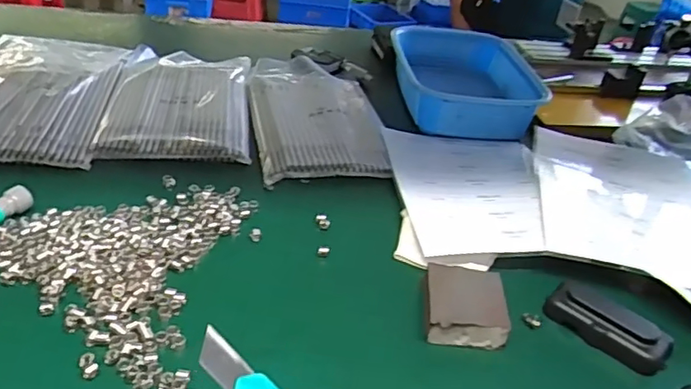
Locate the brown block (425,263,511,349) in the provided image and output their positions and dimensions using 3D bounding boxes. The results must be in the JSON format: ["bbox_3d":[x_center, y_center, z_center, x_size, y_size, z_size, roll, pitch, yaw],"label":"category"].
[{"bbox_3d":[0.106,0.097,0.516,0.072,0.025,0.083,8,33,0],"label":"brown block"}]

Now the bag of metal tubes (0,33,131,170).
[{"bbox_3d":[-0.403,-0.136,0.753,0.179,0.035,0.314,0,34,-11],"label":"bag of metal tubes"}]

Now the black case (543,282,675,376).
[{"bbox_3d":[0.230,0.113,0.507,0.044,0.026,0.103,-24,44,-39],"label":"black case"}]

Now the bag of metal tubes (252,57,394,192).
[{"bbox_3d":[-0.041,-0.119,0.819,0.179,0.016,0.329,-1,34,-14],"label":"bag of metal tubes"}]

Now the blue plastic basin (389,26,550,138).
[{"bbox_3d":[0.184,-0.183,0.918,0.208,0.067,0.294,4,33,-6],"label":"blue plastic basin"}]

